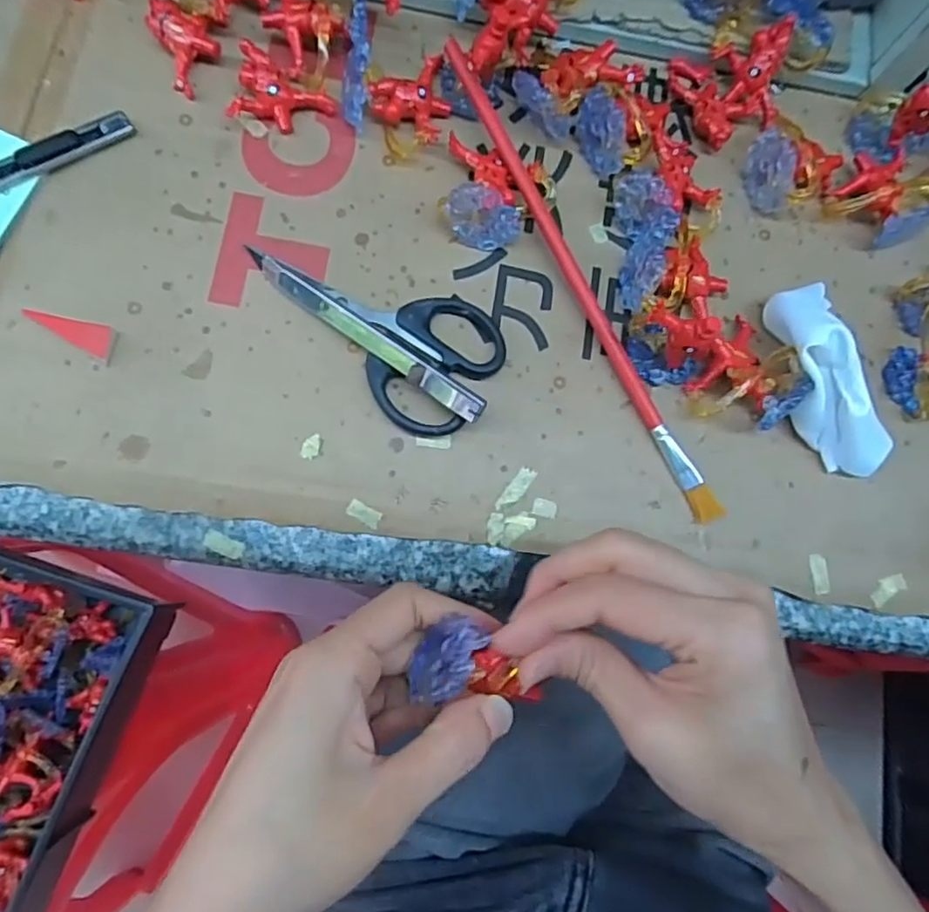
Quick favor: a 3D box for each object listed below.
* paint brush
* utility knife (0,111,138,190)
[{"bbox_3d":[0.055,-0.085,0.301,0.011,0.013,0.259,-27,84,-10],"label":"paint brush"},{"bbox_3d":[-0.209,-0.125,0.280,0.123,0.015,0.013,-34,85,-10],"label":"utility knife"}]

